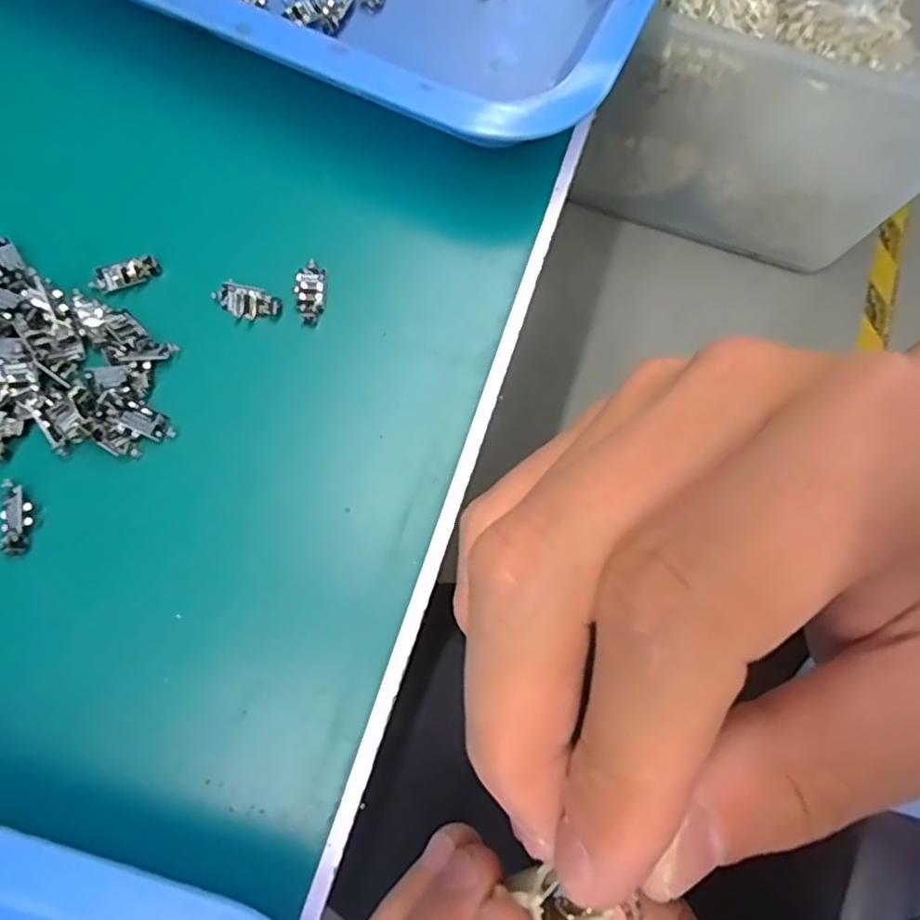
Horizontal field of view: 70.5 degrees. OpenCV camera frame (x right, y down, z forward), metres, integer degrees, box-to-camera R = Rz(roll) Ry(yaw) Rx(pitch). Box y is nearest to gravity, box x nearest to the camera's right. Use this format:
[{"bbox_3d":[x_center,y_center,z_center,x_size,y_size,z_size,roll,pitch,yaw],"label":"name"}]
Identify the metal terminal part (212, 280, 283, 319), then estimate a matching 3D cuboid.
[{"bbox_3d":[-0.085,-0.063,0.259,0.027,0.006,0.012,15,74,2],"label":"metal terminal part"}]

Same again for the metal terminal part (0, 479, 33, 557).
[{"bbox_3d":[-0.157,0.019,0.230,0.009,0.005,0.028,-11,74,-5],"label":"metal terminal part"}]

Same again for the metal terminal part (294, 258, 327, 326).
[{"bbox_3d":[-0.060,-0.068,0.263,0.011,0.007,0.026,2,74,-2],"label":"metal terminal part"}]

